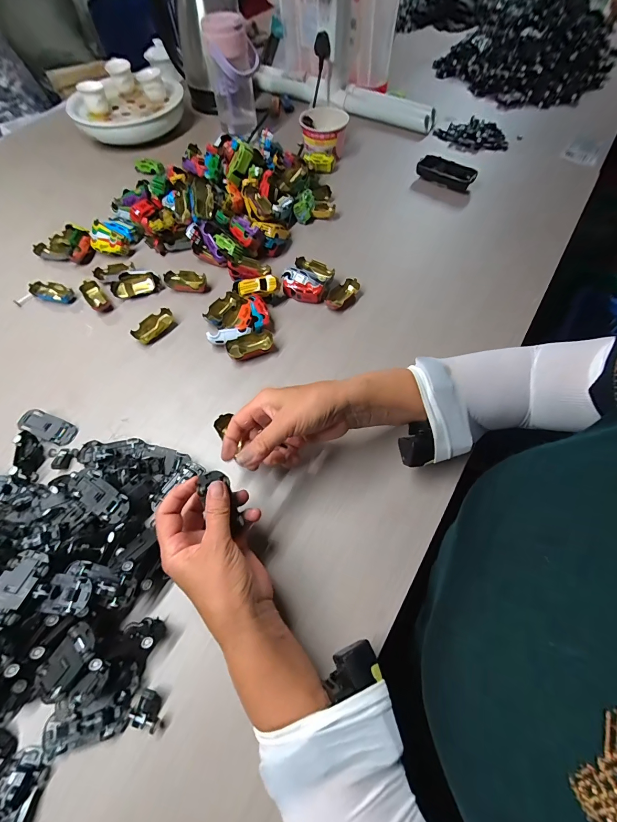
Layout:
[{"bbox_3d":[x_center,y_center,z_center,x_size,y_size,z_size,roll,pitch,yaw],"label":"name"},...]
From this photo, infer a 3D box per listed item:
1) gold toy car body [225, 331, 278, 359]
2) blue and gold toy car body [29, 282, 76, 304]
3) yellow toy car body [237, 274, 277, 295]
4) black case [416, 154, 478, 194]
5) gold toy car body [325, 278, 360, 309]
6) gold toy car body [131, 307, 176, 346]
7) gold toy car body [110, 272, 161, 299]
[{"bbox_3d":[-0.081,-0.091,0.471,0.066,0.020,0.033,-17,63,-8],"label":"gold toy car body"},{"bbox_3d":[-0.404,-0.190,0.528,0.063,0.016,0.030,11,62,7],"label":"blue and gold toy car body"},{"bbox_3d":[-0.077,-0.189,0.497,0.059,0.015,0.023,-5,62,-2],"label":"yellow toy car body"},{"bbox_3d":[0.258,-0.450,0.628,0.108,0.024,0.045,34,67,17],"label":"black case"},{"bbox_3d":[0.051,-0.181,0.515,0.063,0.016,0.030,-40,68,-18],"label":"gold toy car body"},{"bbox_3d":[-0.227,-0.125,0.494,0.033,0.015,0.063,35,67,18],"label":"gold toy car body"},{"bbox_3d":[-0.273,-0.202,0.528,0.072,0.023,0.026,-10,62,-5],"label":"gold toy car body"}]

